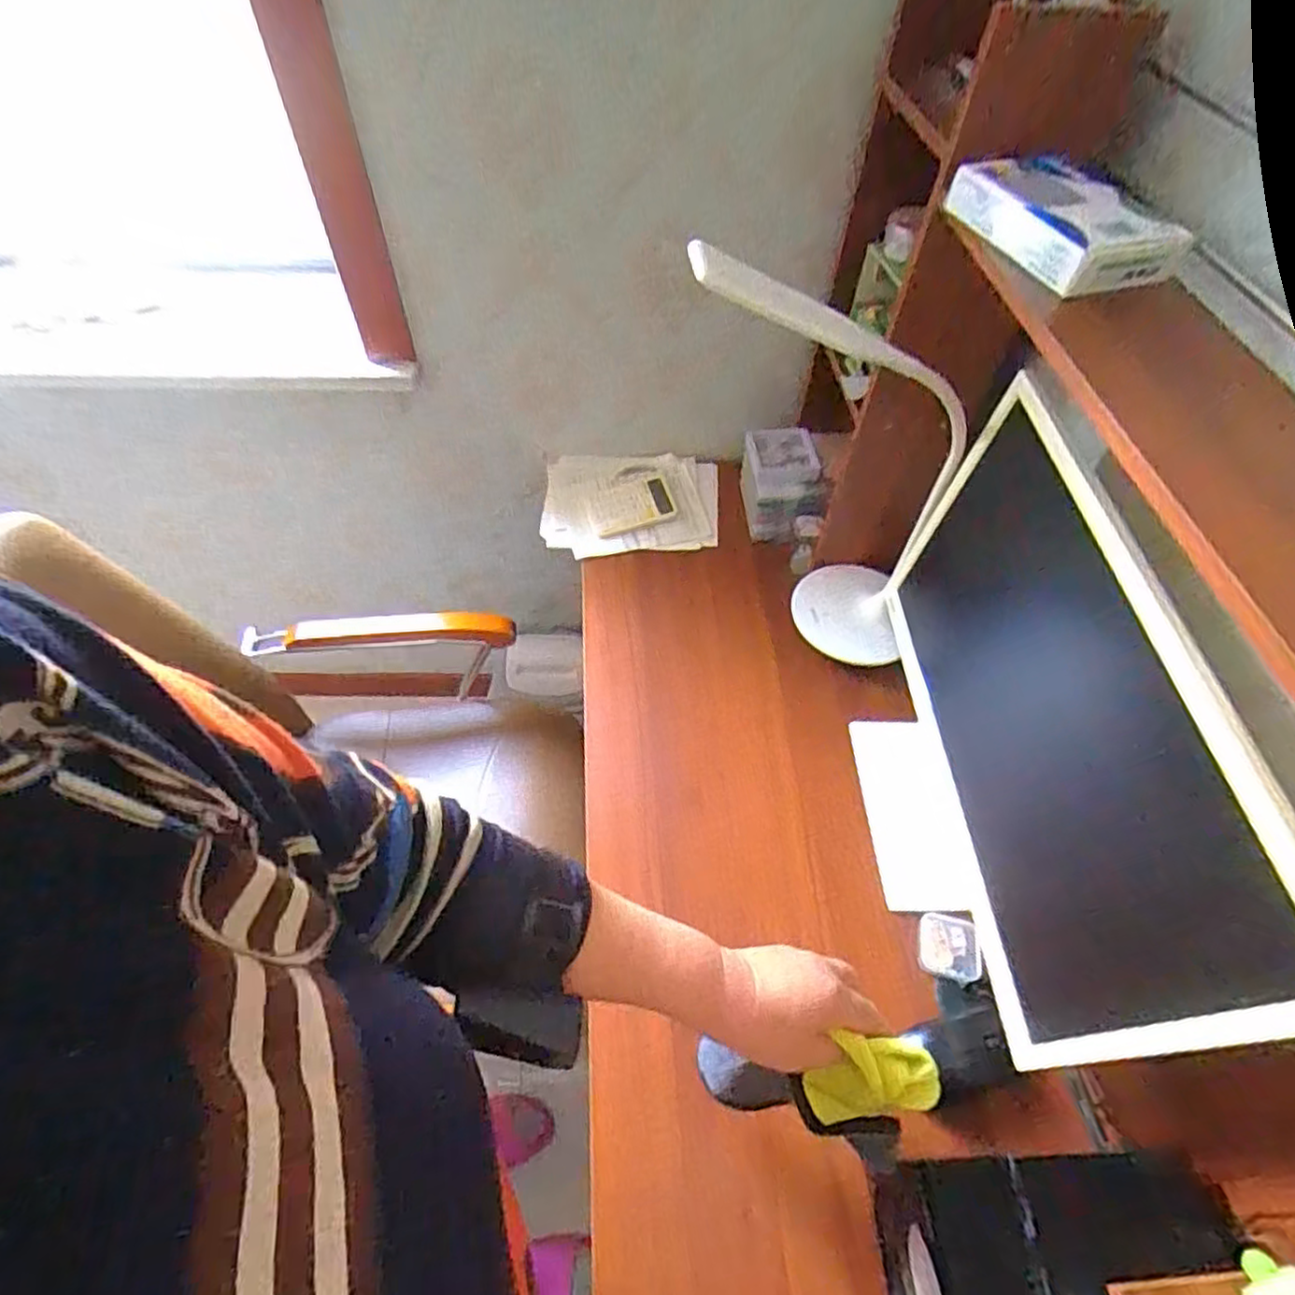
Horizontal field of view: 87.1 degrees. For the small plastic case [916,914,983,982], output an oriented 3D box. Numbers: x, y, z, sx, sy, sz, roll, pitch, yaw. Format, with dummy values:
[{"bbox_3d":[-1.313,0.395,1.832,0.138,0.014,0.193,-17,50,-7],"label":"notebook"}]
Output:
[{"bbox_3d":[0.297,0.294,0.671,0.057,0.011,0.060,13,54,9],"label":"small plastic case"}]

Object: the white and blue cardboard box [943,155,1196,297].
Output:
[{"bbox_3d":[0.305,-0.321,0.509,0.102,0.032,0.153,-14,55,-11],"label":"white and blue cardboard box"}]

